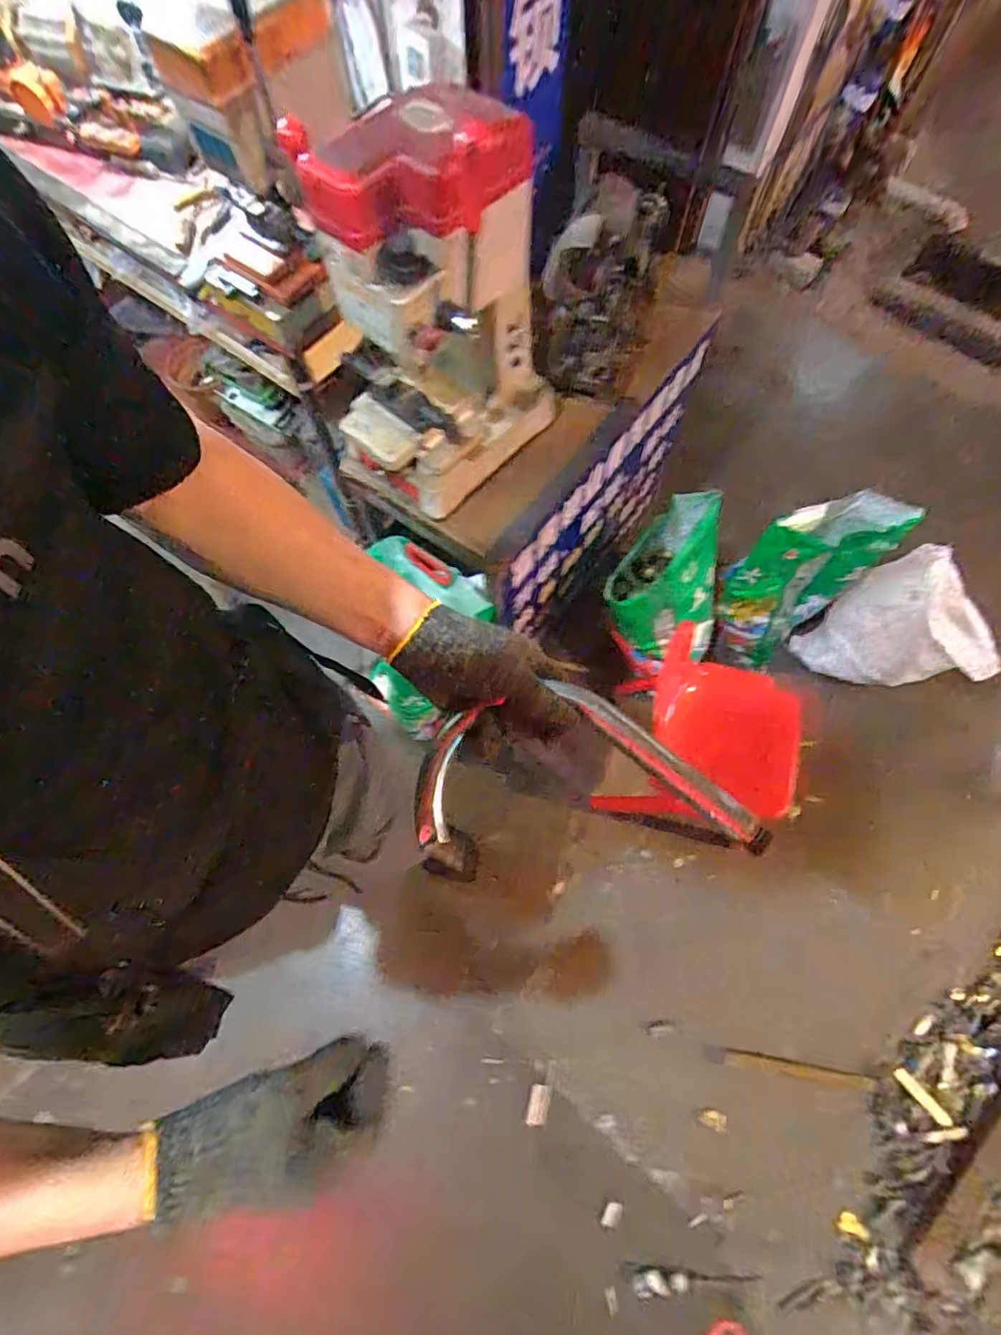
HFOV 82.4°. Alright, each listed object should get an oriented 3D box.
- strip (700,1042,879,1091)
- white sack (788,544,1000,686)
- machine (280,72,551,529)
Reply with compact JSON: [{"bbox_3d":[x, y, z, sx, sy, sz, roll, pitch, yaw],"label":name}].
[{"bbox_3d":[0.568,0.782,1.112,0.351,0.016,0.032,15,70,-7],"label":"strip"},{"bbox_3d":[0.913,-0.064,1.317,0.164,0.363,0.310,-42,74,-13],"label":"white sack"},{"bbox_3d":[-0.078,-0.442,0.715,0.235,0.349,0.306,37,74,13],"label":"machine"}]

